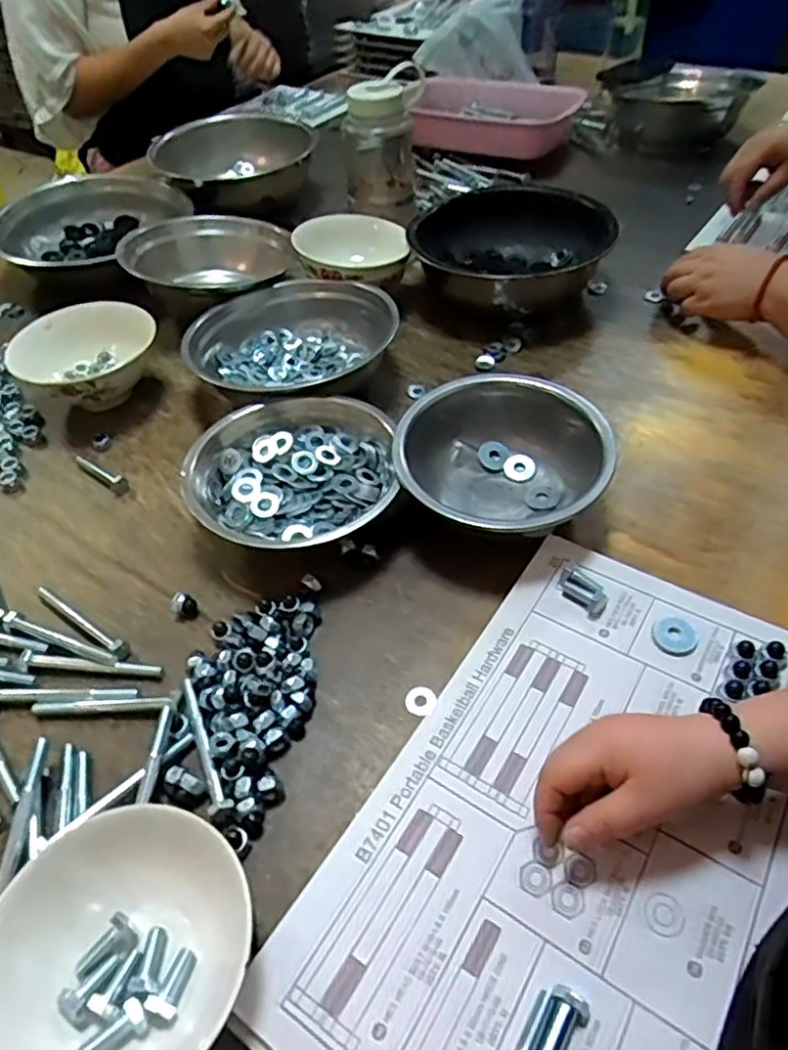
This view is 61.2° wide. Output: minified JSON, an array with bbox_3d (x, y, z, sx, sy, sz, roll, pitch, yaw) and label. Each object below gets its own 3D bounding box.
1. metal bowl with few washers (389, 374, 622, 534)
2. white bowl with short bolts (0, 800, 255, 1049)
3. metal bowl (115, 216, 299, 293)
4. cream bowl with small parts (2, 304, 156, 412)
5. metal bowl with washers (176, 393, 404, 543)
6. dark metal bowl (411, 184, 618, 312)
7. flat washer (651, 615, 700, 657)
[{"bbox_3d":[0.089,-0.049,0.561,0.164,0.069,0.169,3,48,7],"label":"metal bowl with few washers"},{"bbox_3d":[-0.141,0.219,0.344,0.122,0.057,0.128,-2,48,2],"label":"white bowl with short bolts"},{"bbox_3d":[-0.224,-0.331,0.827,0.194,0.075,0.194,-2,48,2],"label":"metal bowl"},{"bbox_3d":[-0.327,-0.172,0.697,0.119,0.066,0.125,-2,48,2],"label":"cream bowl with small parts"},{"bbox_3d":[-0.085,-0.041,0.572,0.167,0.060,0.170,-2,48,2],"label":"metal bowl with washers"},{"bbox_3d":[0.136,-0.330,0.804,0.235,0.076,0.201,-23,51,-17],"label":"dark metal bowl"},{"bbox_3d":[0.199,0.078,0.471,0.030,0.004,0.032,12,50,14],"label":"flat washer"}]

